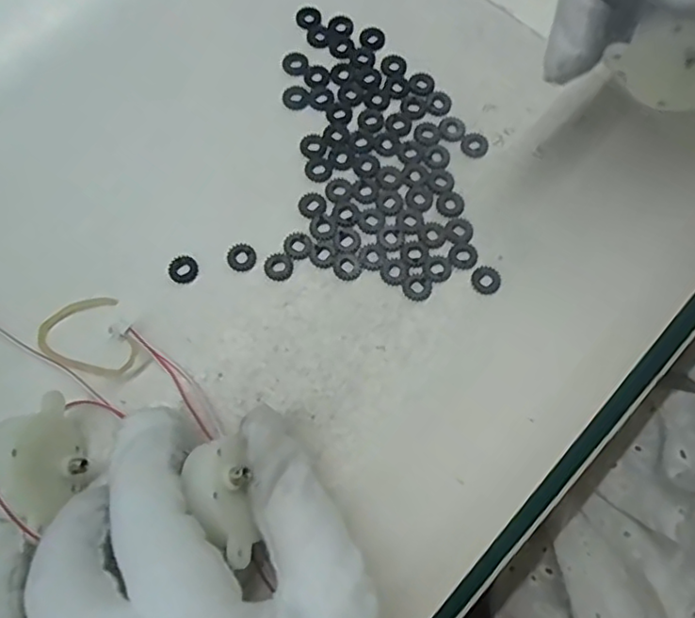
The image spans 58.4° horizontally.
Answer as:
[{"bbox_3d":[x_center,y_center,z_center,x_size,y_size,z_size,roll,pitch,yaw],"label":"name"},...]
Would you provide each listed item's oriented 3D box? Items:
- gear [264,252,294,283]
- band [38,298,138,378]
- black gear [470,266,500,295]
[{"bbox_3d":[-0.026,-0.016,0.230,0.011,0.004,0.011,0,72,0],"label":"gear"},{"bbox_3d":[-0.093,0.011,0.221,0.030,0.004,0.032,0,72,0],"label":"band"},{"bbox_3d":[0.051,-0.011,0.228,0.011,0.004,0.011,0,72,0],"label":"black gear"}]

